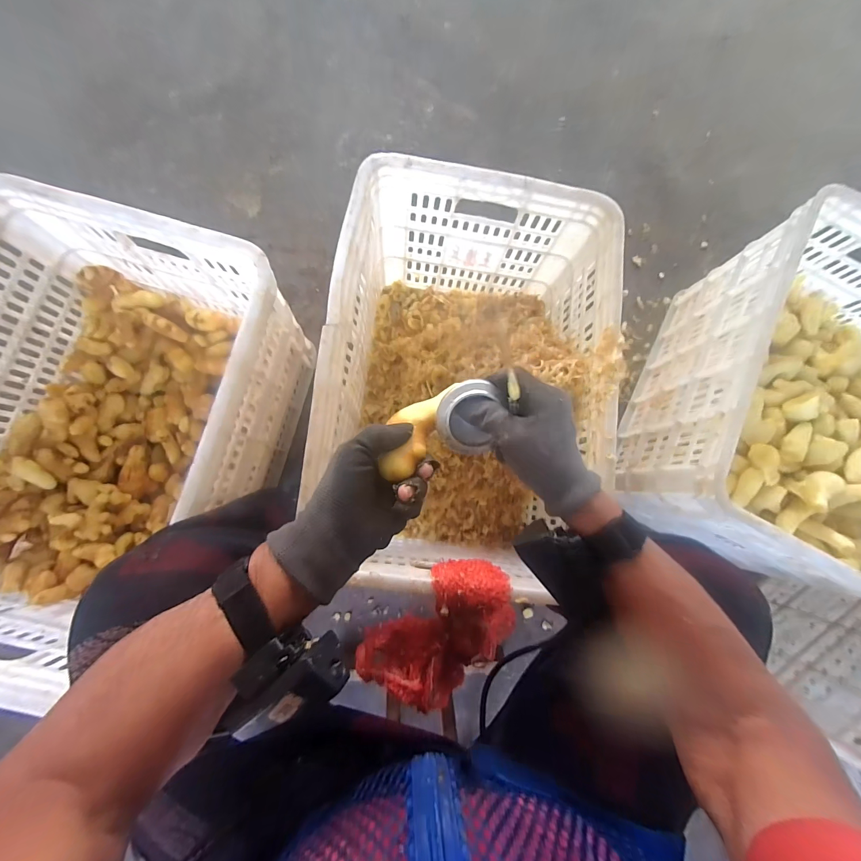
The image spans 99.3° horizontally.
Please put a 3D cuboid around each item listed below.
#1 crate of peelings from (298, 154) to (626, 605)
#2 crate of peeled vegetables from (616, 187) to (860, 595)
[{"bbox_3d":[0.039,-0.064,0.579,0.359,0.288,0.516,9,82,-4],"label":"crate of peelings"},{"bbox_3d":[0.600,-0.037,0.630,0.371,0.299,0.515,27,80,-1],"label":"crate of peeled vegetables"}]

